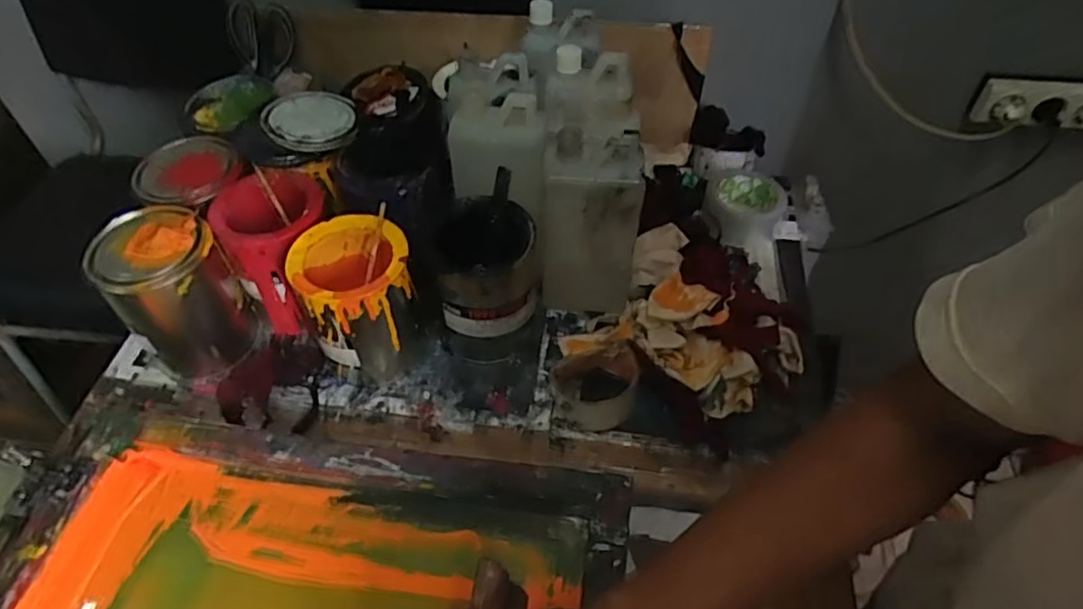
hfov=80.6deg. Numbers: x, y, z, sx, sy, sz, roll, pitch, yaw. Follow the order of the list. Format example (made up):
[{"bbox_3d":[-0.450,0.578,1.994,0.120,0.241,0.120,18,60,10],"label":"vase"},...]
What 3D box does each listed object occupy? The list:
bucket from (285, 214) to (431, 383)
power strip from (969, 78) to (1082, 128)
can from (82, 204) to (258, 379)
[{"bbox_3d":[-0.182,-0.003,0.652,0.107,0.145,0.113,0,49,0],"label":"bucket"},{"bbox_3d":[0.712,-0.275,0.883,0.201,0.069,0.034,3,49,2],"label":"power strip"},{"bbox_3d":[-0.373,-0.012,0.650,0.103,0.162,0.102,0,49,0],"label":"can"}]

